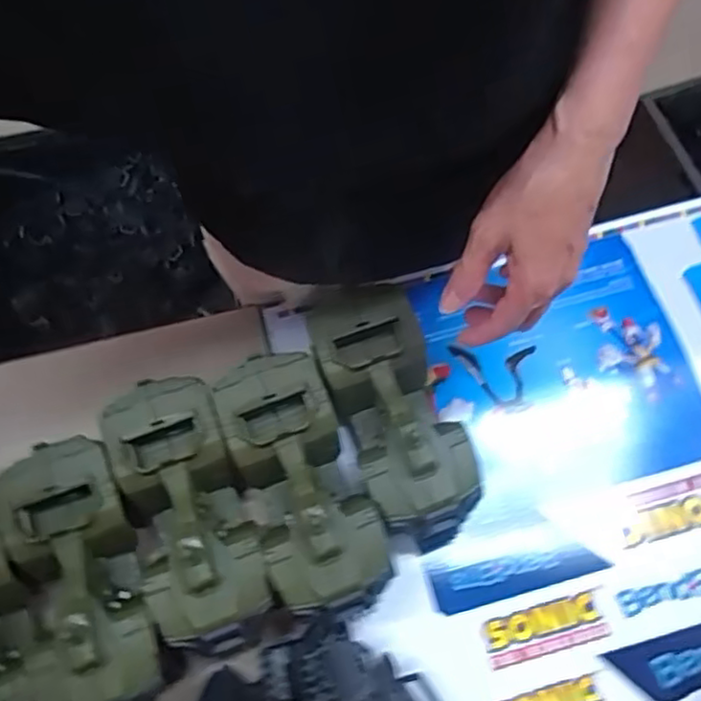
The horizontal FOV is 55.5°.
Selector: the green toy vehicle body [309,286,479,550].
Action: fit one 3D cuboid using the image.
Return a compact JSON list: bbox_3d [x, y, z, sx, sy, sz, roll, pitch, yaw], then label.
[{"bbox_3d":[0.031,0.046,0.500,0.083,0.076,0.191,-19,69,-6],"label":"green toy vehicle body"}]

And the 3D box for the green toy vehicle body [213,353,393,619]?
[{"bbox_3d":[-0.034,0.097,0.479,0.077,0.079,0.179,-21,69,-7],"label":"green toy vehicle body"}]

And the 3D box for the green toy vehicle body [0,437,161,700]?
[{"bbox_3d":[-0.181,0.152,0.451,0.084,0.063,0.179,-21,70,-7],"label":"green toy vehicle body"}]

